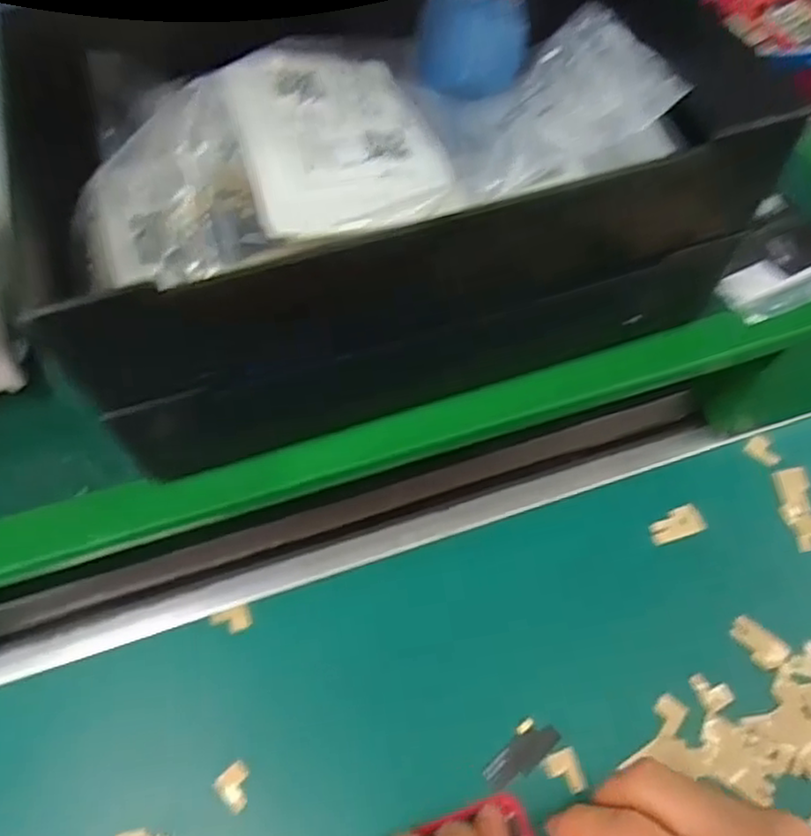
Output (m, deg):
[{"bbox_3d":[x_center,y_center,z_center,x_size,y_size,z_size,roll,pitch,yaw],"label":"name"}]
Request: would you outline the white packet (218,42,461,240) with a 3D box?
[{"bbox_3d":[-0.026,-0.107,0.254,0.068,0.016,0.105,-15,59,-8],"label":"white packet"}]

